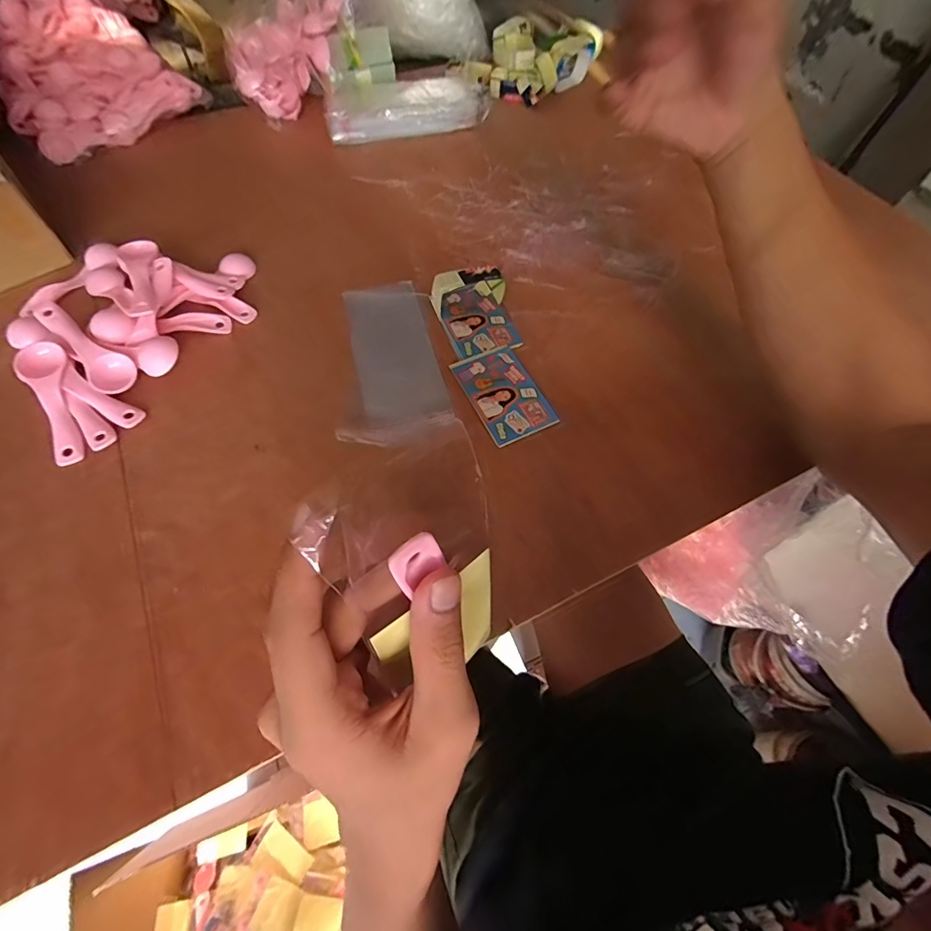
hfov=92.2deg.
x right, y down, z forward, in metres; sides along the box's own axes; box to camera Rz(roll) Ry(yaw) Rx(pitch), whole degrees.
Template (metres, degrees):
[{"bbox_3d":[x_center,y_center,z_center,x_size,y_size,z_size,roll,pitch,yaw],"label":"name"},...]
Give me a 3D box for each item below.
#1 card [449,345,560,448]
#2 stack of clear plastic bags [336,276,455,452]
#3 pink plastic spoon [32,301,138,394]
[{"bbox_3d":[0.033,-0.063,0.389,0.059,0.005,0.093,-24,63,-12],"label":"card"},{"bbox_3d":[-0.069,-0.101,0.407,0.087,0.007,0.182,-10,61,-5],"label":"stack of clear plastic bags"},{"bbox_3d":[-0.324,-0.104,0.385,0.108,0.027,0.033,41,69,21],"label":"pink plastic spoon"}]

